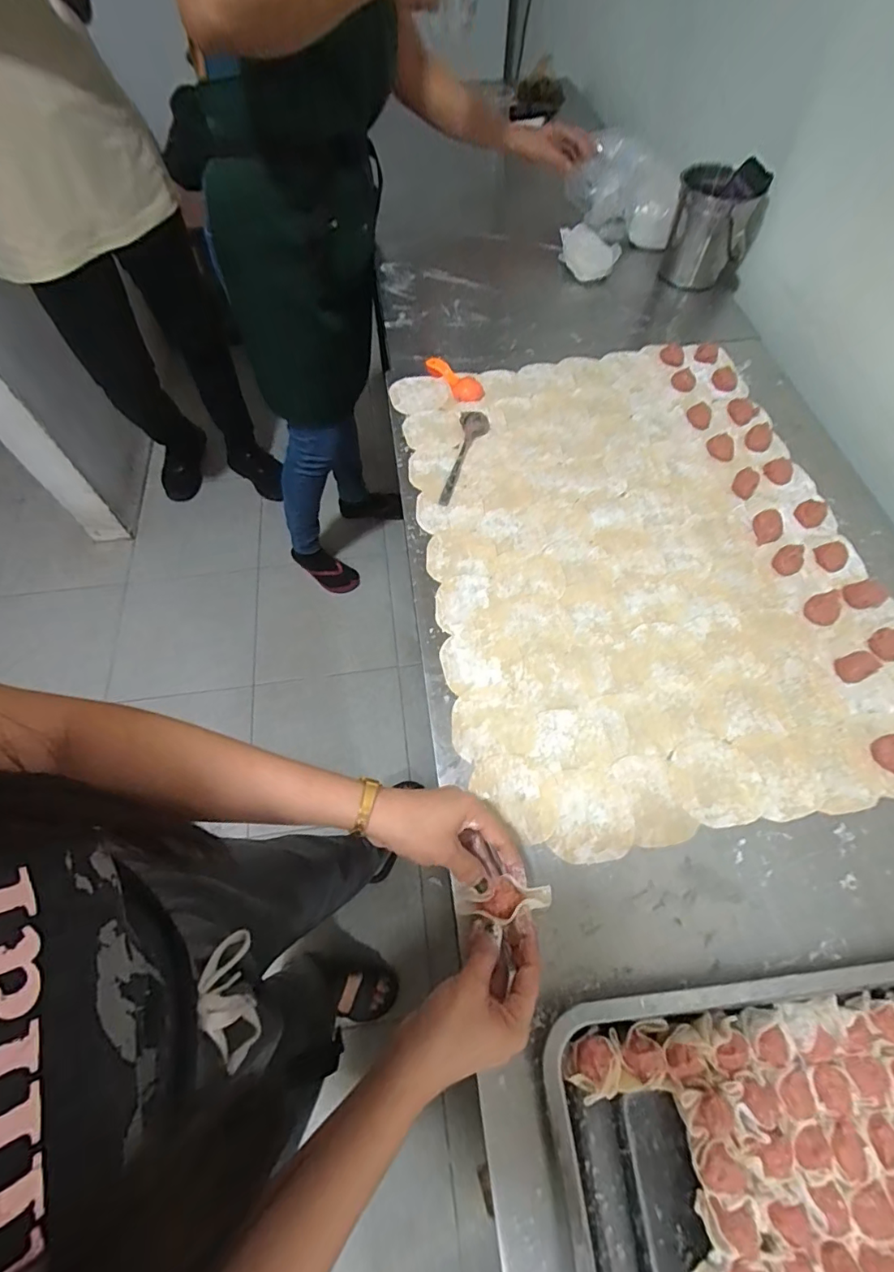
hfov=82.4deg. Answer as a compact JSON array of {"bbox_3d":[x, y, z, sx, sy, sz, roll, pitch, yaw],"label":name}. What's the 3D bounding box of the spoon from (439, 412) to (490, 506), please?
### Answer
[{"bbox_3d":[0.022,-0.241,0.679,0.038,0.018,0.165,14,63,7],"label":"spoon"}]

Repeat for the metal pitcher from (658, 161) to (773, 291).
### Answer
[{"bbox_3d":[0.432,-0.664,0.835,0.138,0.149,0.095,14,63,6],"label":"metal pitcher"}]

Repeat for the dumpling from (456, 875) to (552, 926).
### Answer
[{"bbox_3d":[0.044,0.216,0.416,0.078,0.027,0.031,-10,62,10],"label":"dumpling"}]

